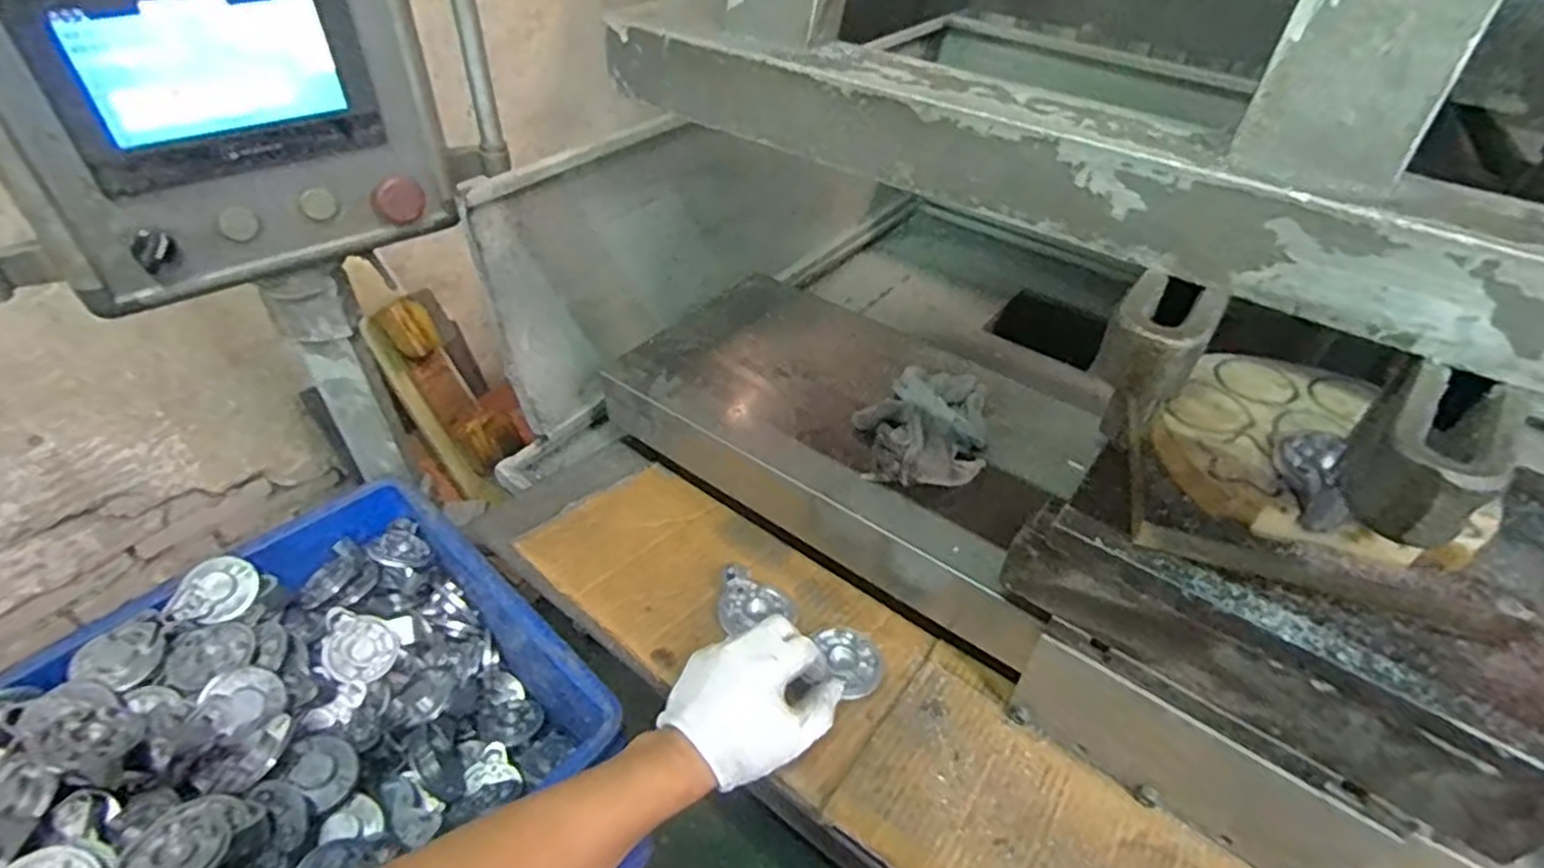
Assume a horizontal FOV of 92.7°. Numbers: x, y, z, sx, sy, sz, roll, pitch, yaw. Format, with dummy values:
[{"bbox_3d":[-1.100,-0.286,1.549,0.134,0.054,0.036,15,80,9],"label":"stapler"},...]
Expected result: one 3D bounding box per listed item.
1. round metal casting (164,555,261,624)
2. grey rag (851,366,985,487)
[{"bbox_3d":[-0.515,0.147,0.686,0.064,0.017,0.064,9,58,-15],"label":"round metal casting"},{"bbox_3d":[0.131,-0.015,0.646,0.115,0.041,0.139,10,42,9],"label":"grey rag"}]

